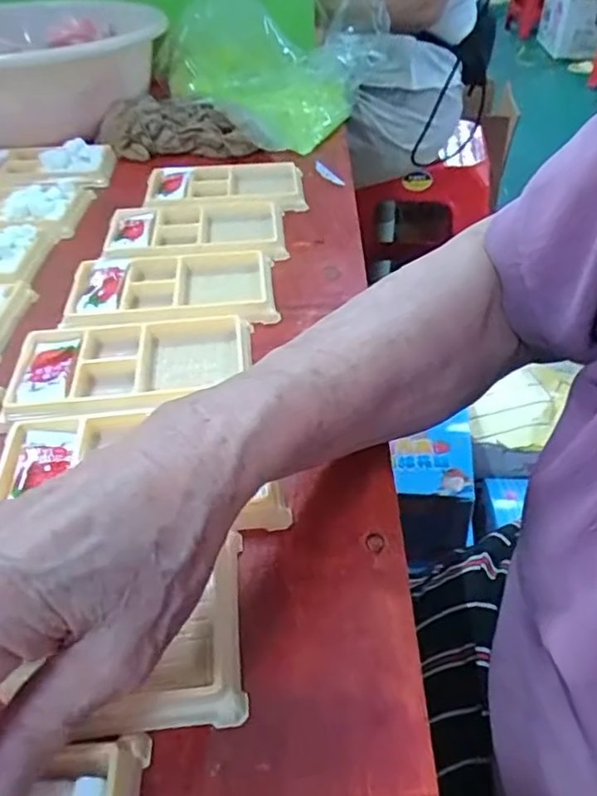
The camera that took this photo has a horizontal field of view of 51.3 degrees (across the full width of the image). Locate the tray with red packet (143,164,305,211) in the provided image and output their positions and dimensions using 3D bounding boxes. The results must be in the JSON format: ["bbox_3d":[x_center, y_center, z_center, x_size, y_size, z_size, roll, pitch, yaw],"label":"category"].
[{"bbox_3d":[-0.061,-0.183,0.541,0.134,0.016,0.076,-6,42,-6],"label":"tray with red packet"}]

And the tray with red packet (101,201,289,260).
[{"bbox_3d":[-0.078,-0.128,0.475,0.131,0.014,0.083,-7,42,-7],"label":"tray with red packet"}]

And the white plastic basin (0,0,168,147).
[{"bbox_3d":[-0.259,-0.328,0.626,0.225,0.100,0.241,-1,41,0],"label":"white plastic basin"}]

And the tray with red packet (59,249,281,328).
[{"bbox_3d":[-0.082,-0.073,0.410,0.132,0.012,0.082,-5,42,-5],"label":"tray with red packet"}]

